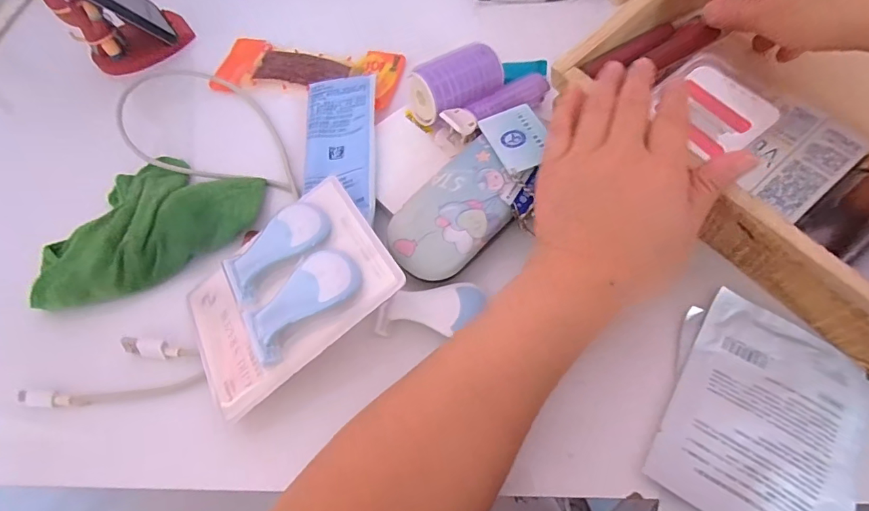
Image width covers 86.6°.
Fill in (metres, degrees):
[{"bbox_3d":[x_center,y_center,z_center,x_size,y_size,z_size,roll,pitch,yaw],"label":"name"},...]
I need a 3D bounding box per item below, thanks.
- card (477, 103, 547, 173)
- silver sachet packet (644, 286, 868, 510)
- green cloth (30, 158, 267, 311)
[{"bbox_3d":[0.059,-0.084,0.325,0.039,0.004,0.058,-22,55,-1],"label":"card"},{"bbox_3d":[0.190,0.094,0.262,0.101,0.018,0.128,25,67,16],"label":"silver sachet packet"},{"bbox_3d":[-0.216,-0.032,0.346,0.159,0.021,0.108,-33,65,-13],"label":"green cloth"}]

